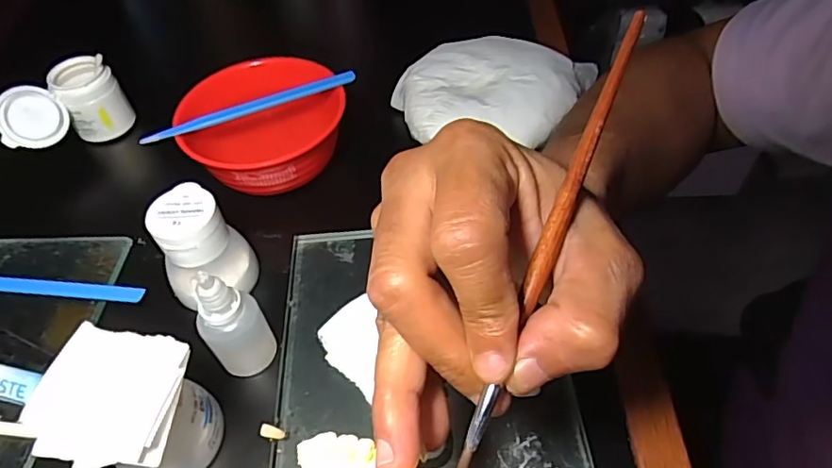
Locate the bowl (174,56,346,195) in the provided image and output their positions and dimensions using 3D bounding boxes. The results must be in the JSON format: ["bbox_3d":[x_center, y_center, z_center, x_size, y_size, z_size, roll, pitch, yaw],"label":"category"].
[{"bbox_3d":[-0.102,-0.070,0.386,0.105,0.049,0.103,-1,50,2],"label":"bowl"}]

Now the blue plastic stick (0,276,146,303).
[{"bbox_3d":[-0.231,0.032,0.341,0.136,0.004,0.010,4,50,6],"label":"blue plastic stick"}]

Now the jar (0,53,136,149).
[{"bbox_3d":[-0.263,-0.090,0.414,0.043,0.053,0.083,27,56,23],"label":"jar"}]

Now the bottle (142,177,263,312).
[{"bbox_3d":[-0.122,0.008,0.318,0.049,0.060,0.043,-29,54,-20],"label":"bottle"}]

